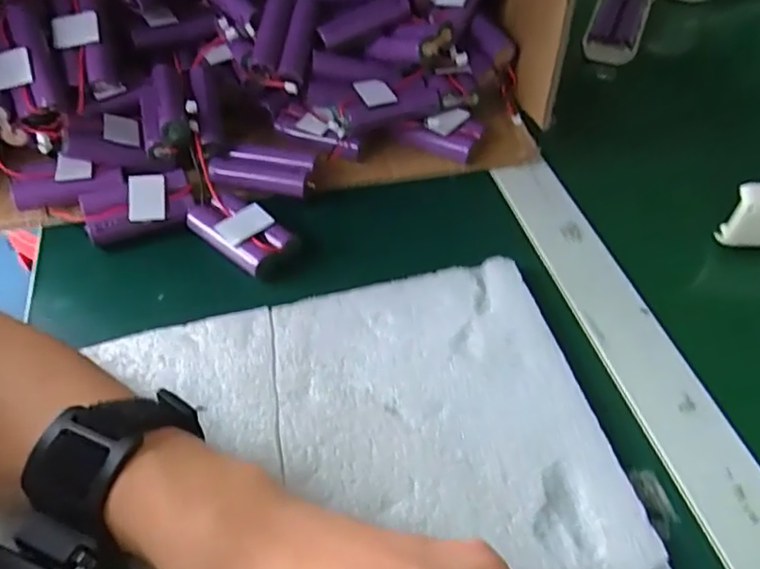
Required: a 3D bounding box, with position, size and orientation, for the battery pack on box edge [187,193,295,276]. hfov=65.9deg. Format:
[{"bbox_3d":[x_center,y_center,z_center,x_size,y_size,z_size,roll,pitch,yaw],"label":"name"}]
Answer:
[{"bbox_3d":[-0.087,-0.035,0.356,0.069,0.015,0.034,32,58,25],"label":"battery pack on box edge"}]

